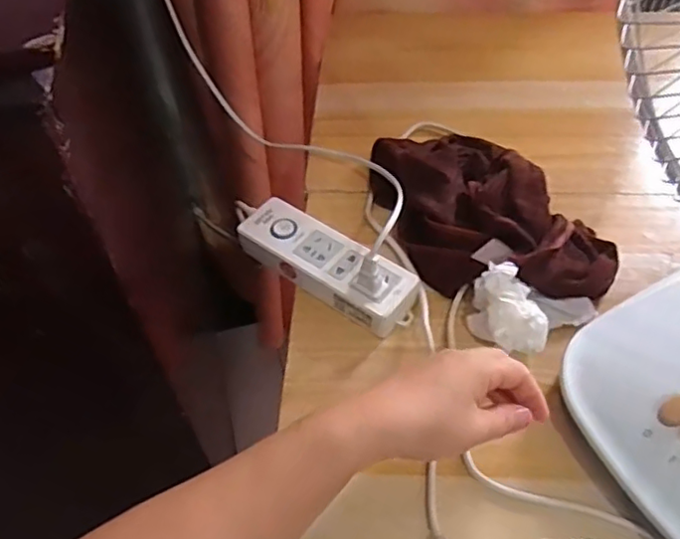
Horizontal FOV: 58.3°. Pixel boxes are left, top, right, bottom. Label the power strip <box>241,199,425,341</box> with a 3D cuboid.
[{"bbox_3d":[-0.012,-0.007,0.548,0.177,0.033,0.060,31,58,24],"label":"power strip"}]

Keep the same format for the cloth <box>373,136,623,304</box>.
[{"bbox_3d":[0.131,-0.065,0.565,0.184,0.065,0.200,-5,51,-2],"label":"cloth"}]

